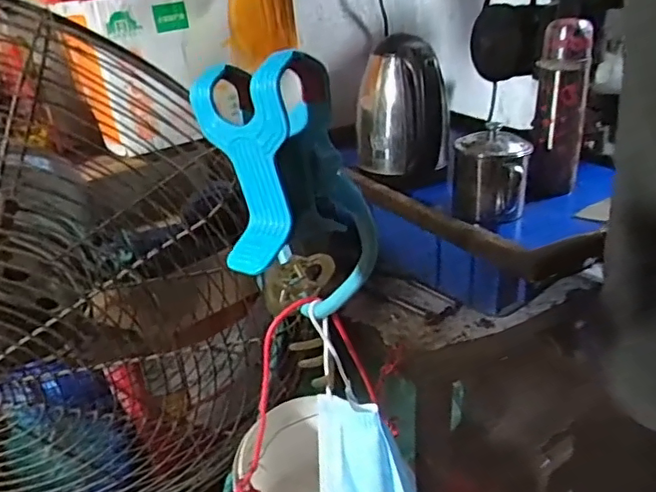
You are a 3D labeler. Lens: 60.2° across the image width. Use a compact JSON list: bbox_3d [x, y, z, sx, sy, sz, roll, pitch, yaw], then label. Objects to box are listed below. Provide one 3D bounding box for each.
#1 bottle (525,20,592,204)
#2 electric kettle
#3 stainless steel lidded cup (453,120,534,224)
[{"bbox_3d":[0.324,-0.181,0.795,0.068,0.247,0.055,7,29,21],"label":"bottle"},{"bbox_3d":[0.110,-0.191,0.863,0.143,0.218,0.137,2,27,13],"label":"electric kettle"},{"bbox_3d":[0.219,-0.099,0.767,0.095,0.122,0.110,5,28,17],"label":"stainless steel lidded cup"}]

